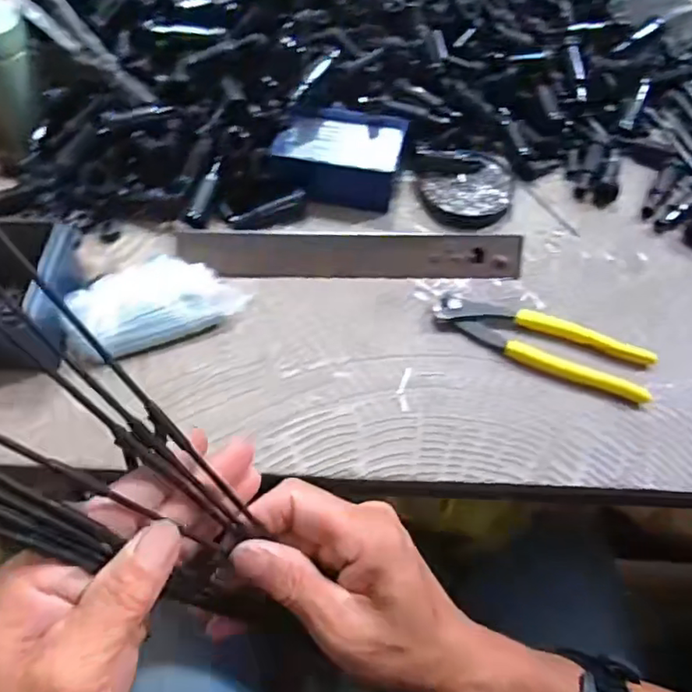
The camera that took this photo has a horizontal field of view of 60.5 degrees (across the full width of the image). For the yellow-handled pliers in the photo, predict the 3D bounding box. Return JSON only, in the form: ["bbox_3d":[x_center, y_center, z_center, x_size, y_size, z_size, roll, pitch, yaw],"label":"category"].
[{"bbox_3d":[0.151,-0.003,0.456,0.163,0.017,0.040,19,60,10],"label":"yellow-handled pliers"}]

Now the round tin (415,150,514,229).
[{"bbox_3d":[0.110,-0.147,0.550,0.086,0.018,0.081,1,58,-1],"label":"round tin"}]

